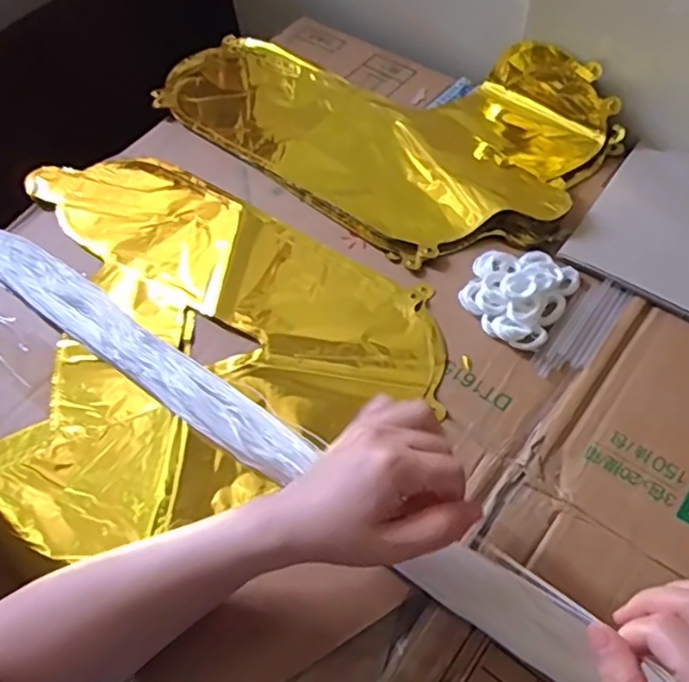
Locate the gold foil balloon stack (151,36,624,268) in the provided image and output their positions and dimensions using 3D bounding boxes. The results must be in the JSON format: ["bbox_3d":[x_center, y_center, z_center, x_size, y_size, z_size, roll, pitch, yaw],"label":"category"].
[{"bbox_3d":[0.029,-0.221,0.617,0.425,0.054,0.246,36,66,25],"label":"gold foil balloon stack"}]

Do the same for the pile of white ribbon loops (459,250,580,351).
[{"bbox_3d":[0.130,-0.041,0.484,0.074,0.024,0.083,28,65,20],"label":"pile of white ribbon loops"}]

